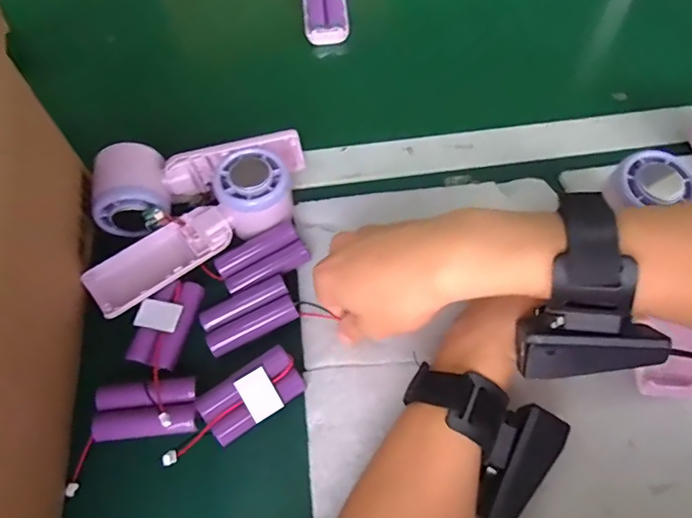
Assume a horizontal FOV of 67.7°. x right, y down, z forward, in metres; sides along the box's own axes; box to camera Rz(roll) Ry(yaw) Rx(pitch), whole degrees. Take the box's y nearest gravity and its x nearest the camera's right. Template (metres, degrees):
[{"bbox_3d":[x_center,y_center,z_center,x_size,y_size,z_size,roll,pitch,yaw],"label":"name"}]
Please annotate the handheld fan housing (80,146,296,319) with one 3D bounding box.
[{"bbox_3d":[-0.119,-0.026,0.390,0.166,0.041,0.066,-34,66,-17],"label":"handheld fan housing"}]

